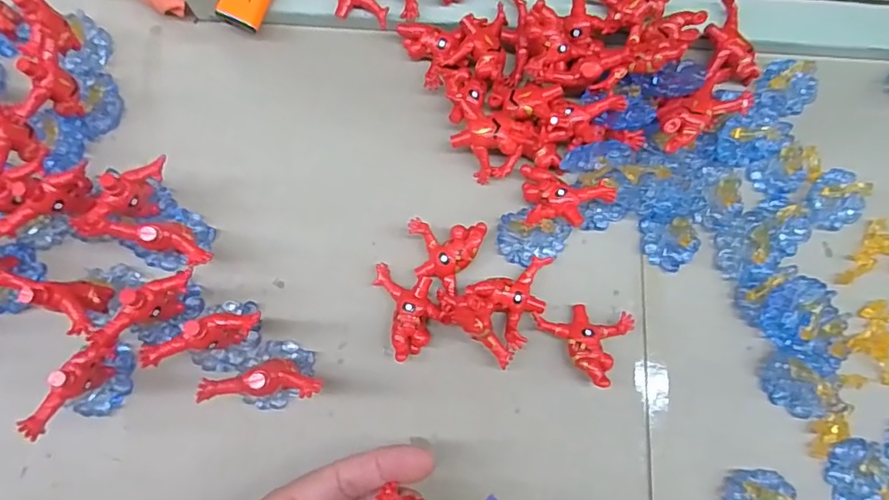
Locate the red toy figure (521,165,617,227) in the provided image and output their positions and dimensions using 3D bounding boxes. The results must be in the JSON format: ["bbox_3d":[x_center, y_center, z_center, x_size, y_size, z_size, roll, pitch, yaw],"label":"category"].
[{"bbox_3d":[0.065,-0.028,0.296,0.046,0.010,0.036,1,62,1],"label":"red toy figure"}]

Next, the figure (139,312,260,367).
[{"bbox_3d":[-0.108,0.041,0.268,0.049,0.045,0.012,-19,79,-5],"label":"figure"}]

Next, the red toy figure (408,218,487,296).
[{"bbox_3d":[-0.002,-0.002,0.296,0.037,0.016,0.036,29,79,5],"label":"red toy figure"}]

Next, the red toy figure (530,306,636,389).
[{"bbox_3d":[0.068,0.041,0.287,0.044,0.017,0.038,30,79,5],"label":"red toy figure"}]

